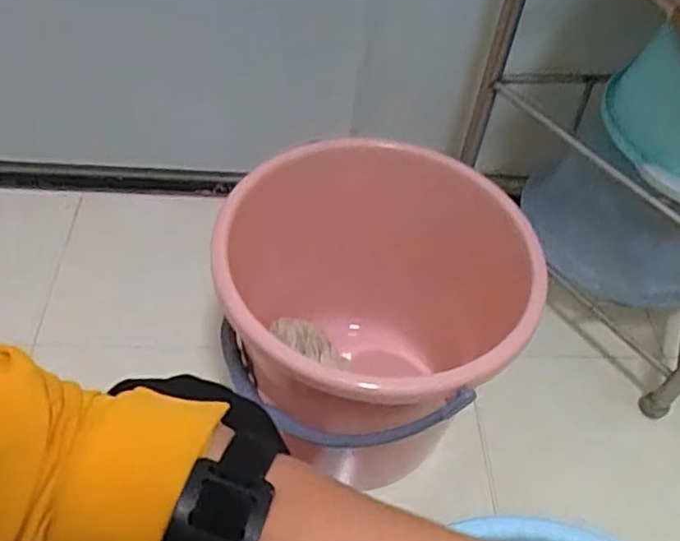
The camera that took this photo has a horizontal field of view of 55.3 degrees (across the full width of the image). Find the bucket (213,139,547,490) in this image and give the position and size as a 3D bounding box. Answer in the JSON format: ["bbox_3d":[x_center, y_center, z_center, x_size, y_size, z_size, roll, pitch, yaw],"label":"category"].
[{"bbox_3d":[0.023,0.075,0.779,0.337,0.344,0.351,12,48,4],"label":"bucket"}]

